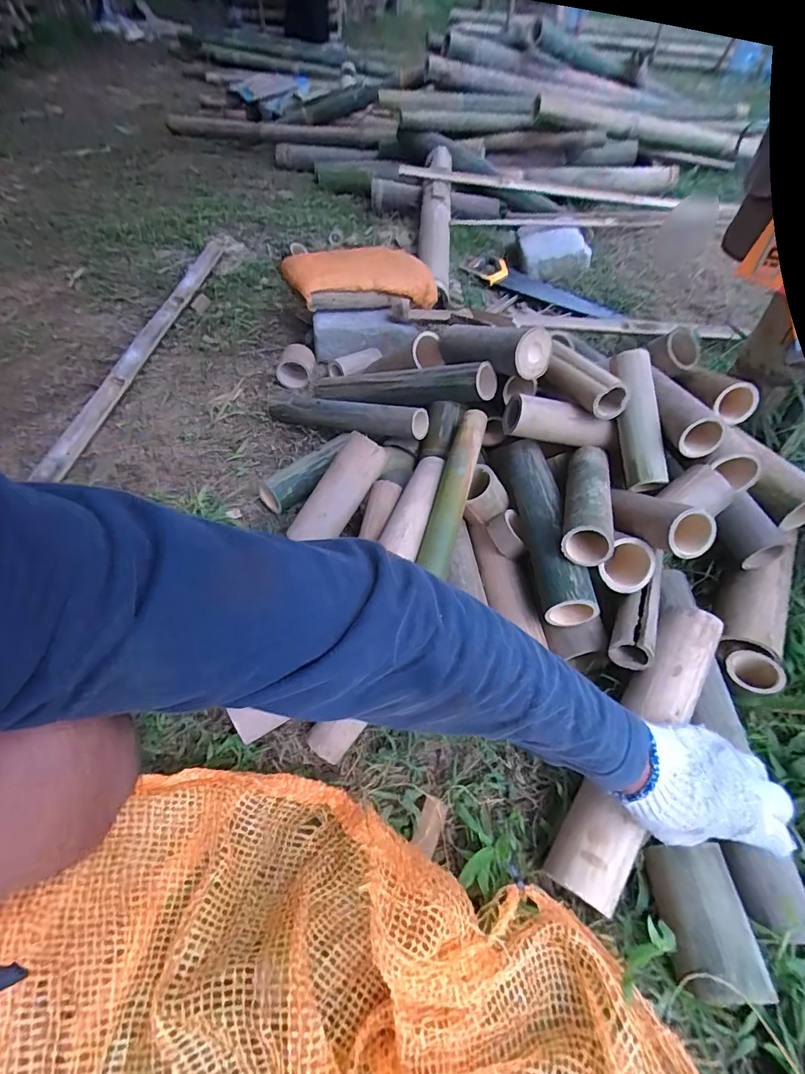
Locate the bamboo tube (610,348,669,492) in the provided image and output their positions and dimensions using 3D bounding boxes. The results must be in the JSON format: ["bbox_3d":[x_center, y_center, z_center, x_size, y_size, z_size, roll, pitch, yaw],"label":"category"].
[{"bbox_3d":[0.312,-0.159,0.614,0.046,0.046,0.200,-3,86,-9],"label":"bamboo tube"}]

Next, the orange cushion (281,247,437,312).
[{"bbox_3d":[-0.079,-0.554,0.987,0.324,0.071,0.159,-19,54,-21],"label":"orange cushion"}]

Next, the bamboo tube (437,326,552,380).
[{"bbox_3d":[0.129,-0.289,0.702,0.067,0.063,0.190,-25,39,-25],"label":"bamboo tube"}]

